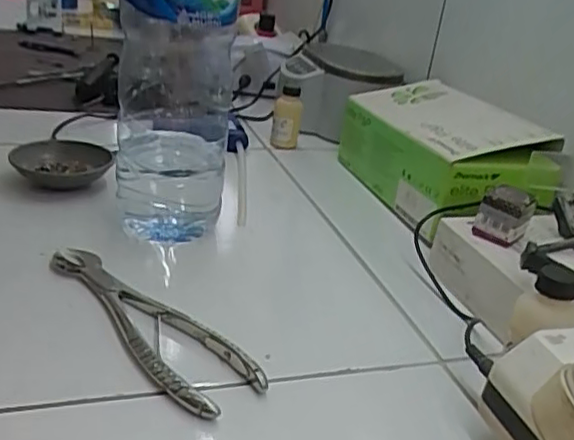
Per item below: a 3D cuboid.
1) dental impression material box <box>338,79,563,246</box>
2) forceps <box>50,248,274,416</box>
[{"bbox_3d":[0.148,-0.069,0.641,0.117,0.097,0.249,-1,26,-19],"label":"dental impression material box"},{"bbox_3d":[-0.095,0.065,0.402,0.187,0.016,0.052,26,31,34],"label":"forceps"}]

